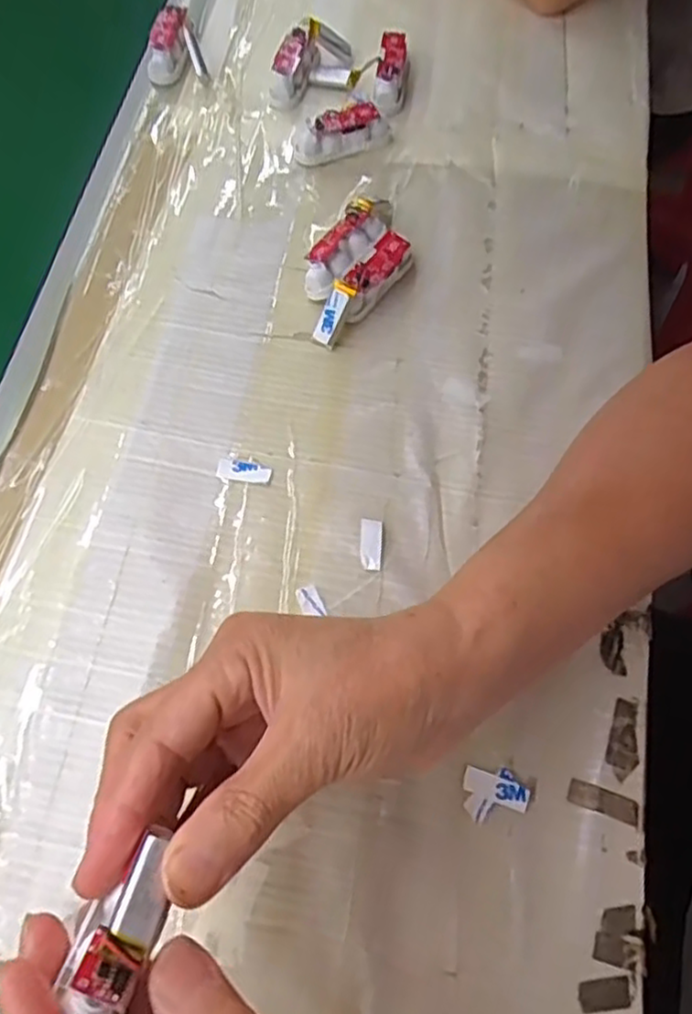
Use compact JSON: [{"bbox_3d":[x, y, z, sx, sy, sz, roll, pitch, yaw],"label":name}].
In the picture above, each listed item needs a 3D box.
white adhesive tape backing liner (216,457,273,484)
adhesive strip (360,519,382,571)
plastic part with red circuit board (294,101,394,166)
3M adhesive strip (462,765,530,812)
[{"bbox_3d":[-0.052,-0.019,0.358,0.027,0.004,0.011,9,66,4],"label":"white adhesive tape backing liner"},{"bbox_3d":[0.012,0.017,0.341,0.011,0.004,0.026,2,66,1],"label":"adhesive strip"},{"bbox_3d":[-0.001,-0.233,0.441,0.064,0.019,0.023,-18,67,-8],"label":"plastic part with red circuit board"},{"bbox_3d":[0.063,0.117,0.296,0.027,0.004,0.010,19,67,8],"label":"3M adhesive strip"}]

